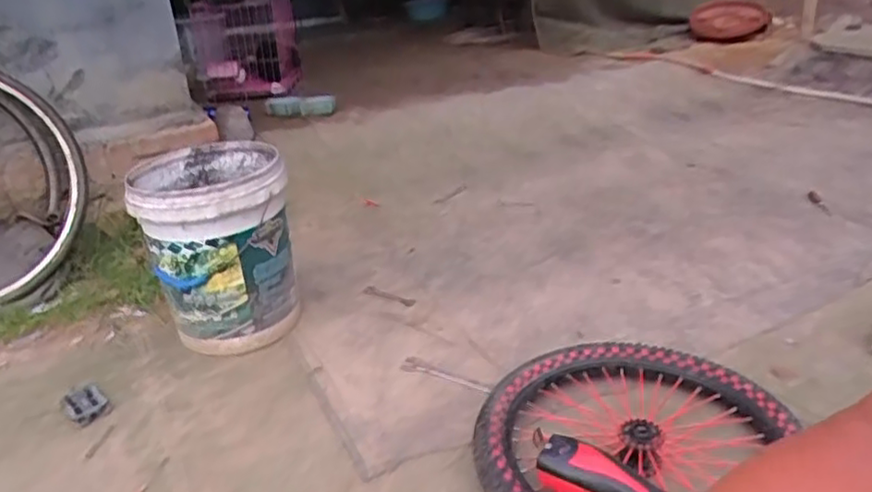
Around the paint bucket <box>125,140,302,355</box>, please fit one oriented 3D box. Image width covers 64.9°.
[{"bbox_3d":[-0.467,0.006,1.481,0.293,0.367,0.310,-10,26,-17],"label":"paint bucket"}]

